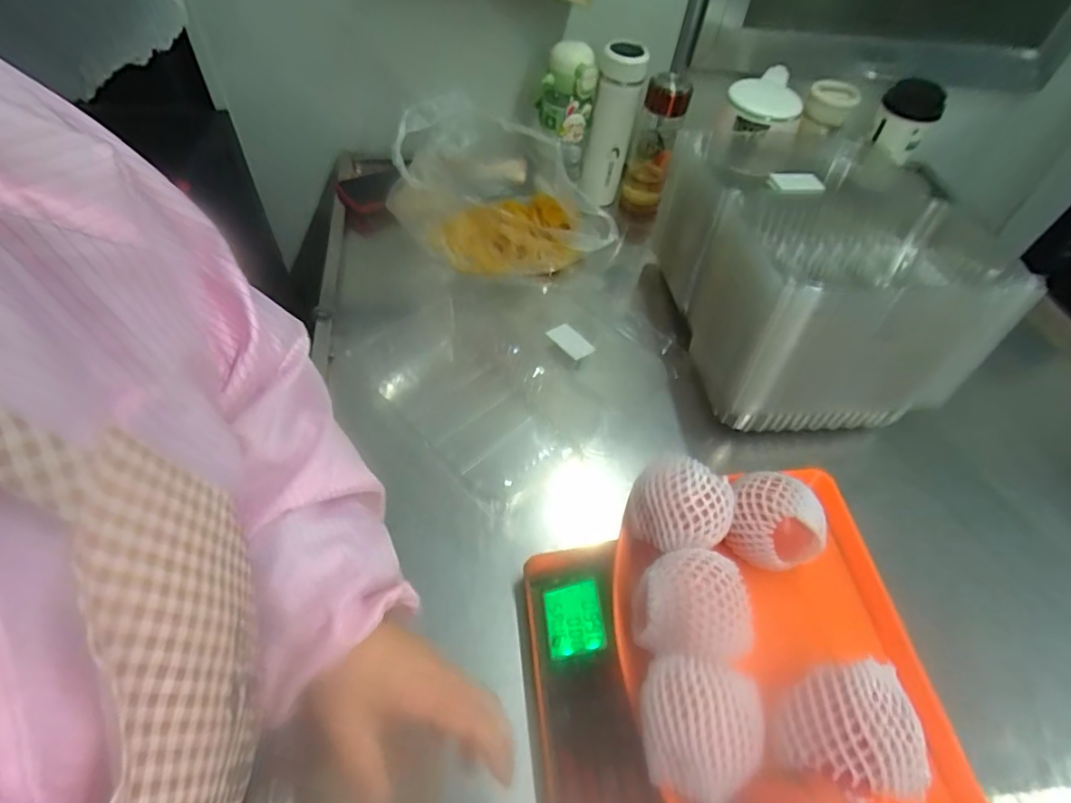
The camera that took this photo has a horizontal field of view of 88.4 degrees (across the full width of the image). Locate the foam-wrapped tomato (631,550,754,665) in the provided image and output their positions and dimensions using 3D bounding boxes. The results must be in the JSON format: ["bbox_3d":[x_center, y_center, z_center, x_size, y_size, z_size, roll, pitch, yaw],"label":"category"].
[{"bbox_3d":[0.110,0.150,0.391,0.072,0.063,0.074,3,54,-4],"label":"foam-wrapped tomato"}]

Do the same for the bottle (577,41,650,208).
[{"bbox_3d":[0.112,-0.407,0.848,0.069,0.234,0.061,10,54,2],"label":"bottle"}]

